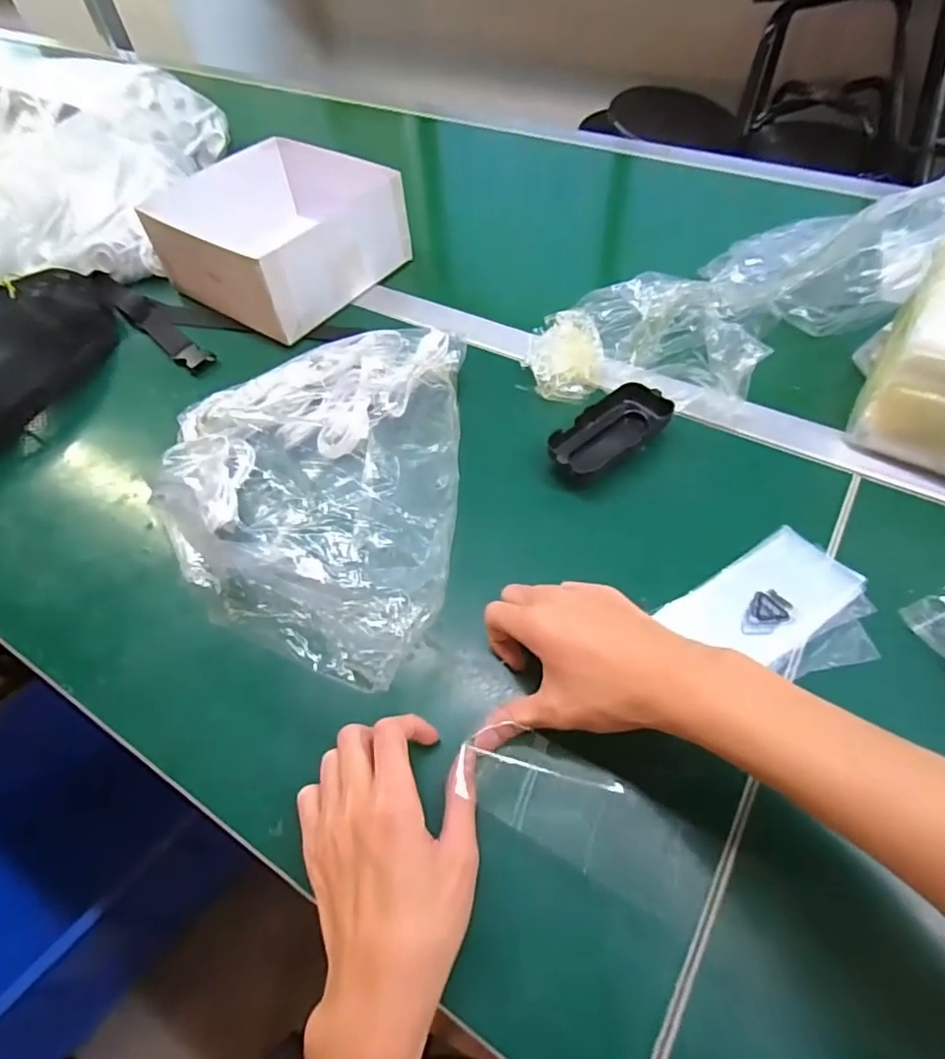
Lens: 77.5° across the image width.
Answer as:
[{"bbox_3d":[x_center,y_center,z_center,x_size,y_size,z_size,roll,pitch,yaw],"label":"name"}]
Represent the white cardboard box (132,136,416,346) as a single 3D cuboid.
[{"bbox_3d":[-0.217,-0.329,0.650,0.230,0.090,0.208,34,64,25],"label":"white cardboard box"}]

